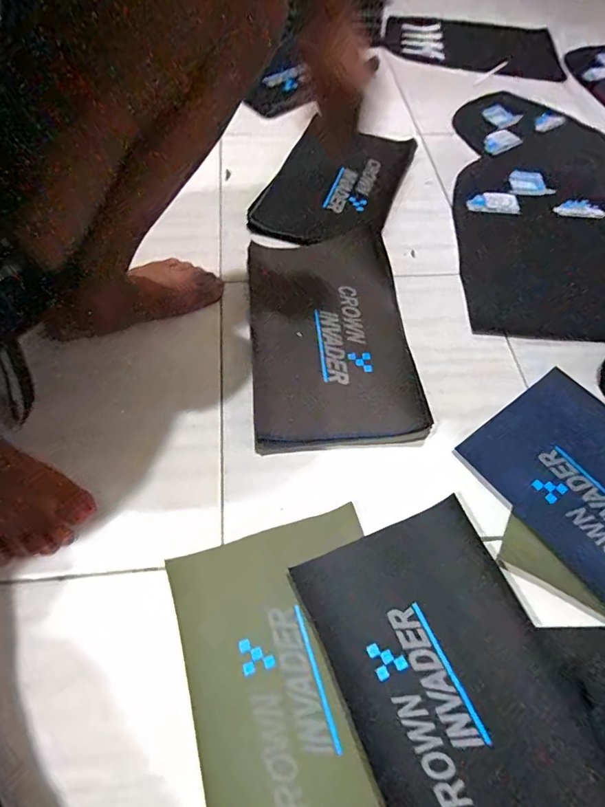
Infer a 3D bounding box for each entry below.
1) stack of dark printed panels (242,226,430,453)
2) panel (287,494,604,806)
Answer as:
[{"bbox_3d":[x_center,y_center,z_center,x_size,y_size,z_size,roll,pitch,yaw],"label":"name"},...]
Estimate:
[{"bbox_3d":[0.034,-0.106,0.606,0.211,0.026,0.358,-1,59,-5],"label":"stack of dark printed panels"},{"bbox_3d":[0.143,0.264,0.391,0.193,0.012,0.323,-19,62,-15],"label":"panel"}]

